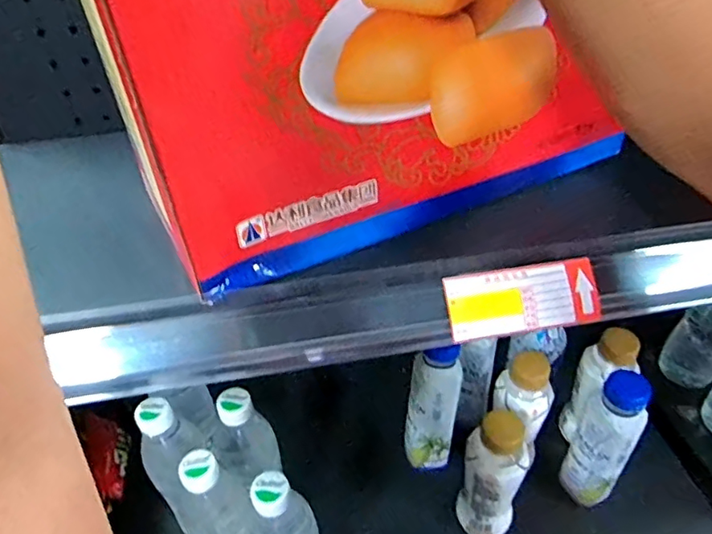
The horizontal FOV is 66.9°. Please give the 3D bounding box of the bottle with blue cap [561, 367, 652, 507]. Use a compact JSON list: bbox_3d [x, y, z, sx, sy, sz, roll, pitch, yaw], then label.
[{"bbox_3d":[0.271,0.187,0.585,0.055,0.177,0.059,29,49,33],"label":"bottle with blue cap"}]

